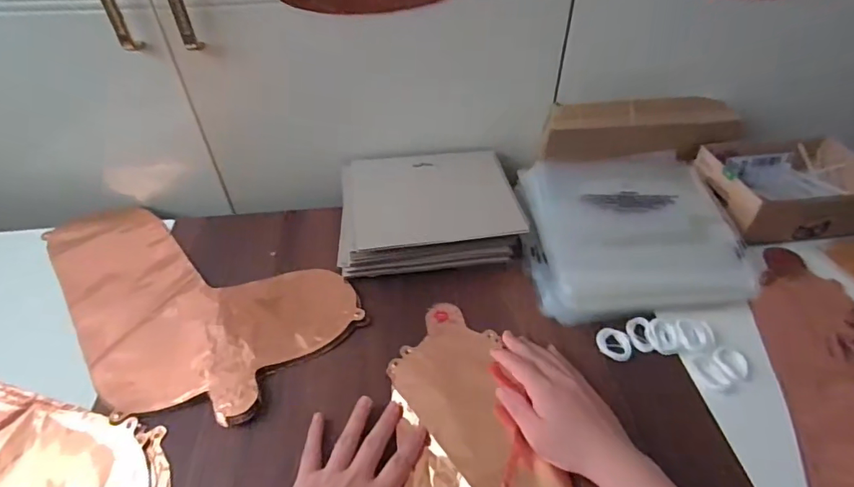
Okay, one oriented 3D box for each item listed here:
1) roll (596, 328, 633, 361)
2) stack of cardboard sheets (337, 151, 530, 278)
[{"bbox_3d":[0.189,0.102,0.476,0.034,0.009,0.032,0,43,0],"label":"roll"},{"bbox_3d":[-0.001,-0.044,0.584,0.208,0.065,0.177,-3,43,-3],"label":"stack of cardboard sheets"}]

